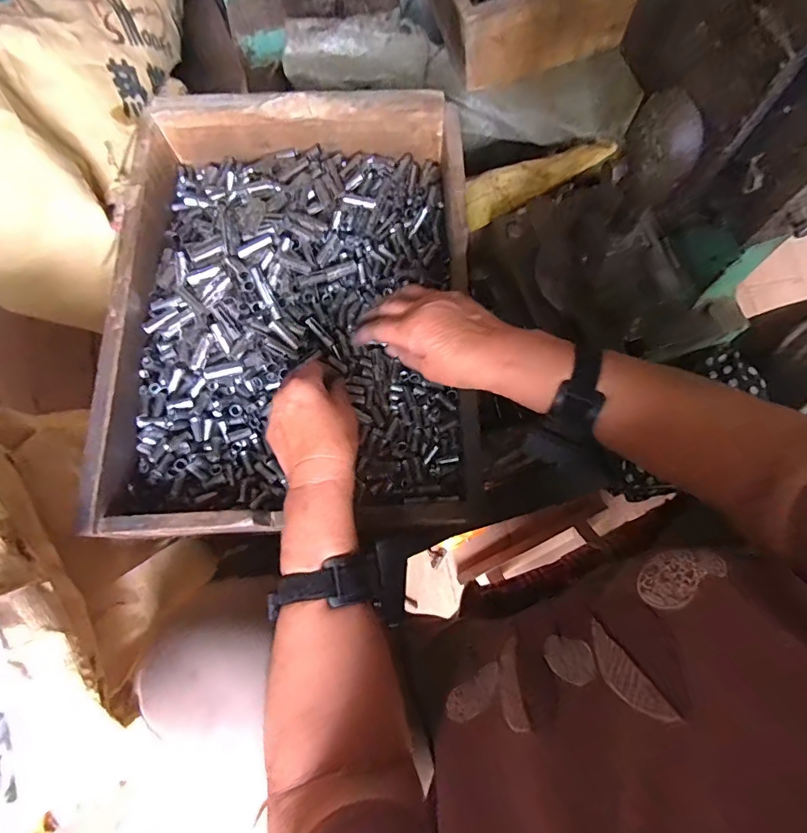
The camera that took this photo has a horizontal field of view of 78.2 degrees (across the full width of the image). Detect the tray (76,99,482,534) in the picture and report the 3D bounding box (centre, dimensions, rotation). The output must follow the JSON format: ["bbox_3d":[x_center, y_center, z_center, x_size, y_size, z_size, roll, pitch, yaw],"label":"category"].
[{"bbox_3d":[-0.106,-0.107,0.507,0.340,0.102,0.423,-2,74,-1],"label":"tray"}]

